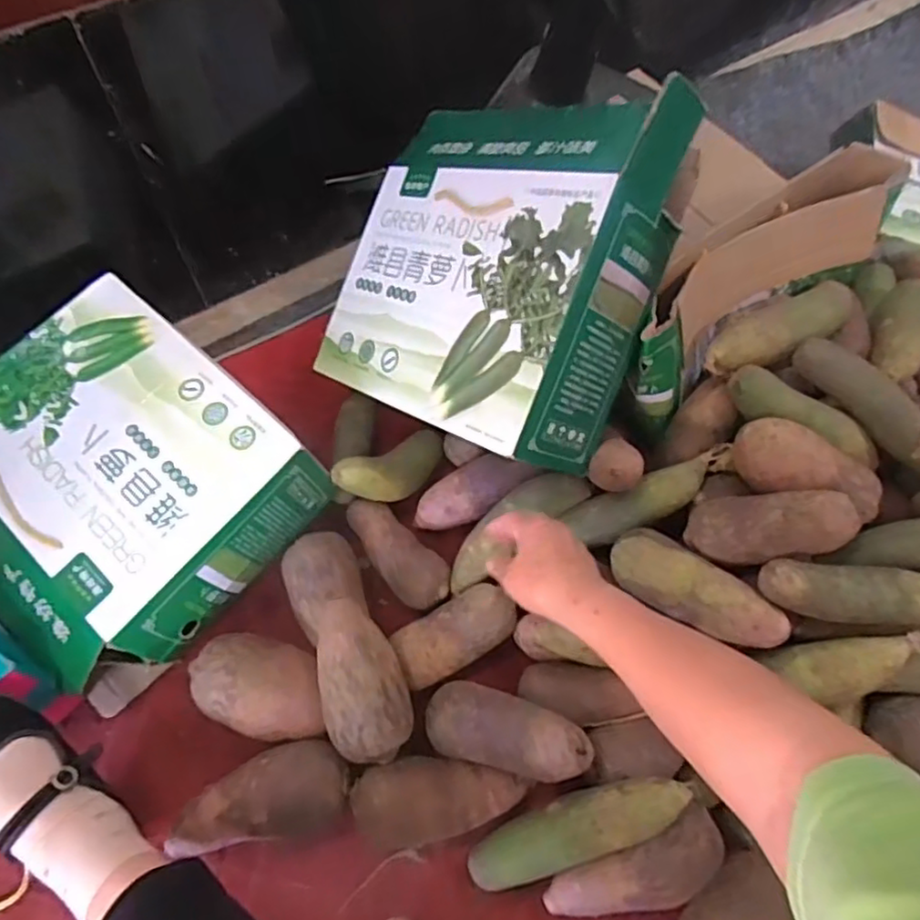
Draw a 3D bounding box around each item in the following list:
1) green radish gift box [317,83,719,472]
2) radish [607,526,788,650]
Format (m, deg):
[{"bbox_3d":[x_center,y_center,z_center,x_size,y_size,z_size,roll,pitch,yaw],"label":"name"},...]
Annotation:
[{"bbox_3d":[0.033,-0.207,0.729,0.356,0.120,0.344,28,96,41],"label":"green radish gift box"},{"bbox_3d":[0.226,0.124,0.630,0.170,0.049,0.051,29,64,29],"label":"radish"}]

